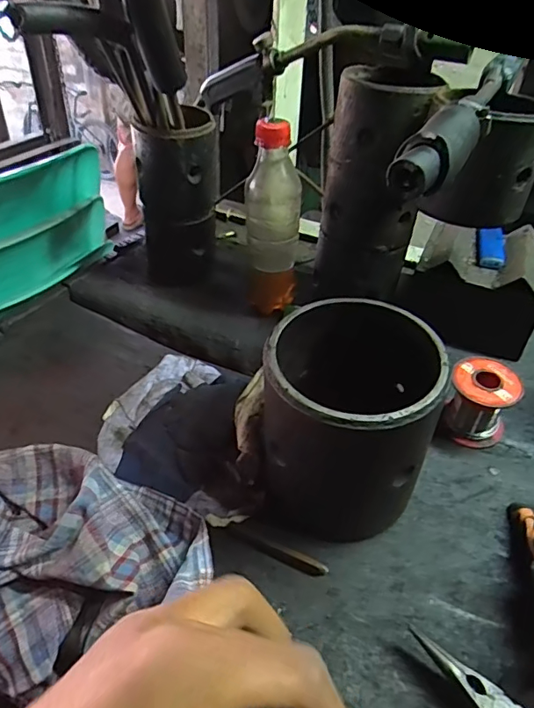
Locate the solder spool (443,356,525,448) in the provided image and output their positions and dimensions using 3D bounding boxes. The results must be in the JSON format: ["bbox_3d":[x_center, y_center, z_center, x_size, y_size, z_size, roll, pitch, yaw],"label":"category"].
[{"bbox_3d":[0.173,0.041,0.407,0.050,0.058,0.047,2,39,-2],"label":"solder spool"}]

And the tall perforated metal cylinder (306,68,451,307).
[{"bbox_3d":[0.098,-0.150,0.477,0.088,0.203,0.092,10,39,7],"label":"tall perforated metal cylinder"}]

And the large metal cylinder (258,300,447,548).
[{"bbox_3d":[0.053,0.045,0.341,0.109,0.130,0.115,10,39,7],"label":"large metal cylinder"}]

